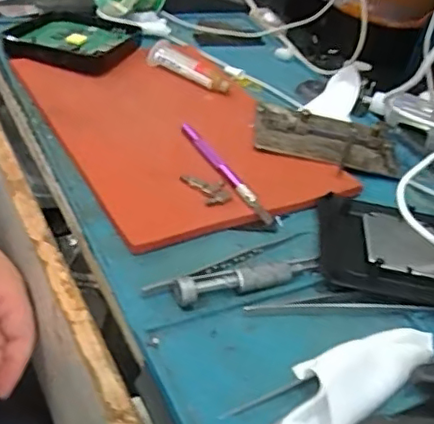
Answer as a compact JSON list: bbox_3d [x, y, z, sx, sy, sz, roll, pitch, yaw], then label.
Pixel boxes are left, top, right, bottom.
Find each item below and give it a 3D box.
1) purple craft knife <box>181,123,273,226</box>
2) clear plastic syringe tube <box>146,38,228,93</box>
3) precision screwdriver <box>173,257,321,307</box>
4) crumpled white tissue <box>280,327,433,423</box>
[{"bbox_3d":[0.005,-0.033,0.467,0.010,0.013,0.130,-15,44,-25],"label":"purple craft knife"},{"bbox_3d":[-0.028,-0.142,0.589,0.091,0.025,0.020,26,39,19],"label":"clear plastic syringe tube"},{"bbox_3d":[0.023,0.041,0.378,0.102,0.019,0.015,-9,41,-24],"label":"precision screwdriver"},{"bbox_3d":[0.074,0.087,0.327,0.123,0.022,0.042,-22,48,-36],"label":"crumpled white tissue"}]

